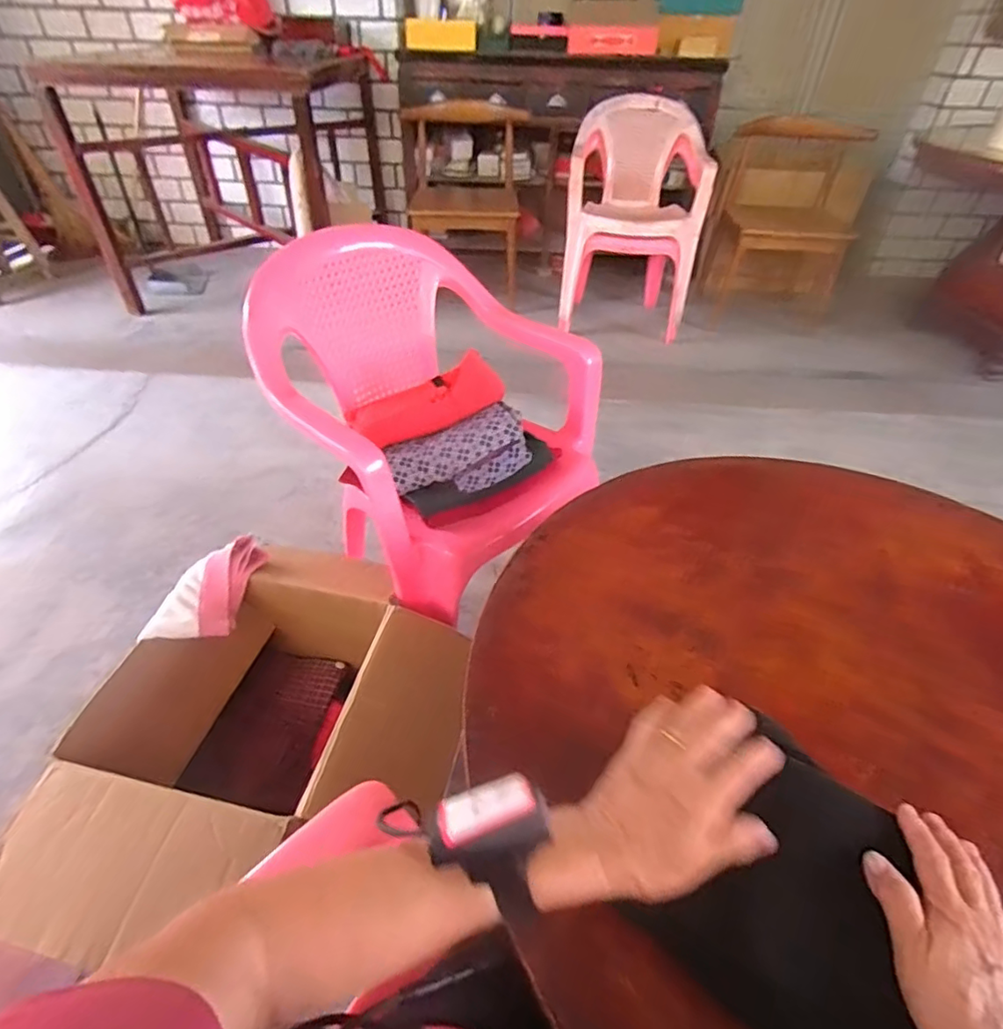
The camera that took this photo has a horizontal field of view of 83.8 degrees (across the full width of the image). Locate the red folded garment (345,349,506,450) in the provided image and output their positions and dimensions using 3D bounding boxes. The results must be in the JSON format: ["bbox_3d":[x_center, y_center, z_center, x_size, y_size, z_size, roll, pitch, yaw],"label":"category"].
[{"bbox_3d":[-0.136,-0.188,0.961,0.272,0.047,0.135,-20,43,4],"label":"red folded garment"}]

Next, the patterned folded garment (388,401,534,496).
[{"bbox_3d":[-0.070,-0.101,0.905,0.219,0.075,0.113,-13,44,-17],"label":"patterned folded garment"}]

